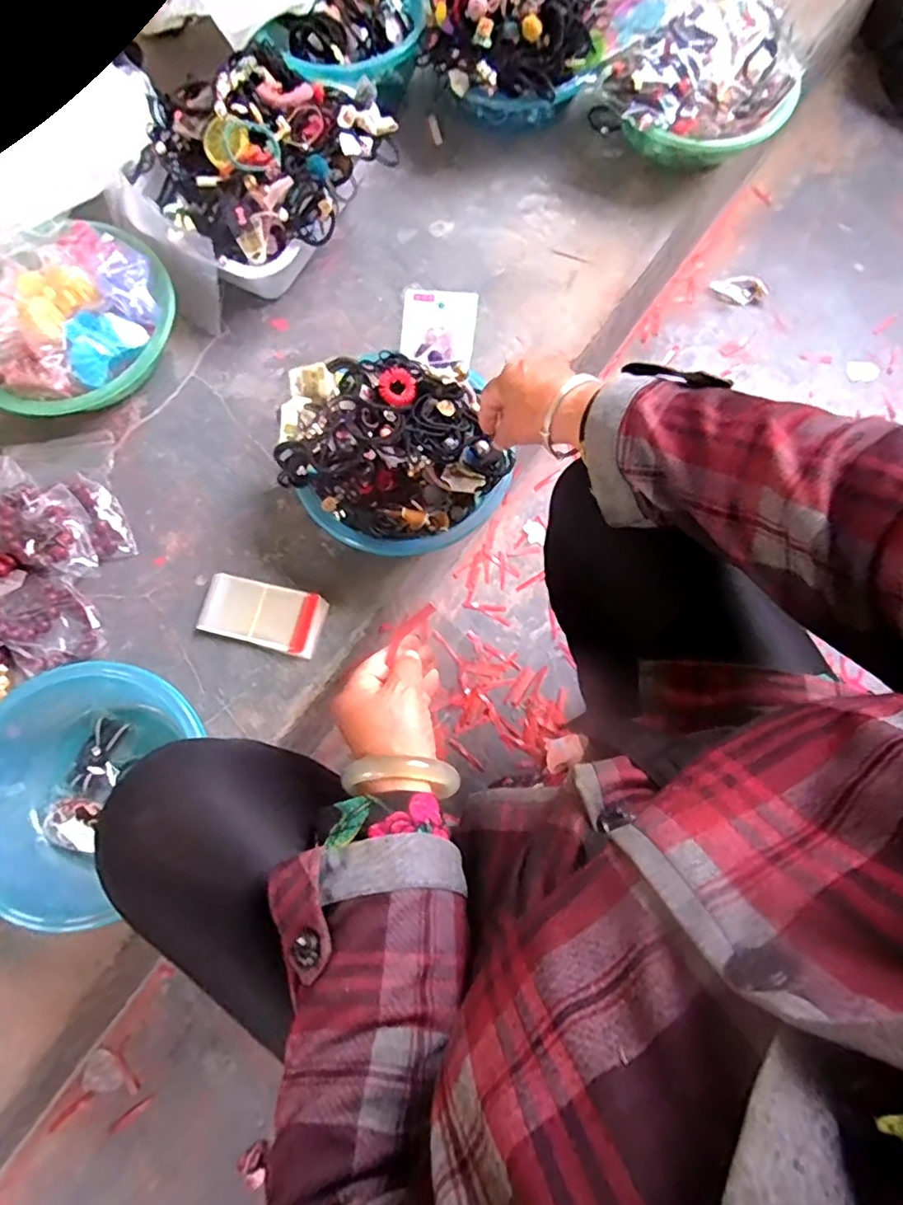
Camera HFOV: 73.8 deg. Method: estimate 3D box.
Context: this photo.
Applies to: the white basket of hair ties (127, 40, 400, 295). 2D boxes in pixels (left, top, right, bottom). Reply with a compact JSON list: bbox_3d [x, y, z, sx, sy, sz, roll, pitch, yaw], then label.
[{"bbox_3d":[-0.217,-0.514,0.714,0.236,0.137,0.290,39,79,9],"label":"white basket of hair ties"}]

